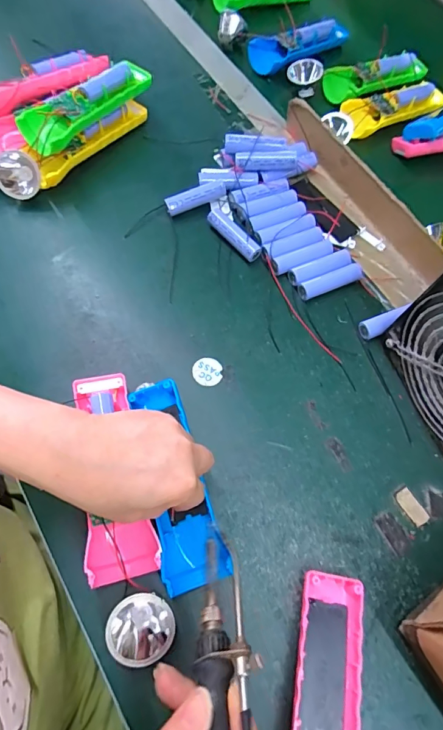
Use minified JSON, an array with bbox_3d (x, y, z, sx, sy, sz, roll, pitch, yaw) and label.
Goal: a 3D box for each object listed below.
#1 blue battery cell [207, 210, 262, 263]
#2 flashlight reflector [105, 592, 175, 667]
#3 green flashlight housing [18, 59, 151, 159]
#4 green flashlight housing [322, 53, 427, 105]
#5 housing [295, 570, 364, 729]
[{"bbox_3d":[0.012,-0.133,0.423,0.021,0.017,0.064,-37,74,-20],"label":"blue battery cell"},{"bbox_3d":[-0.054,0.180,0.281,0.041,0.029,0.046,35,67,10],"label":"flashlight reflector"},{"bbox_3d":[-0.140,-0.274,0.432,0.042,0.025,0.151,40,68,12],"label":"green flashlight housing"},{"bbox_3d":[0.205,-0.378,0.542,0.146,0.024,0.042,-20,69,-14],"label":"green flashlight housing"},{"bbox_3d":[0.069,0.227,0.276,0.045,0.032,0.156,12,65,-1],"label":"housing"}]

